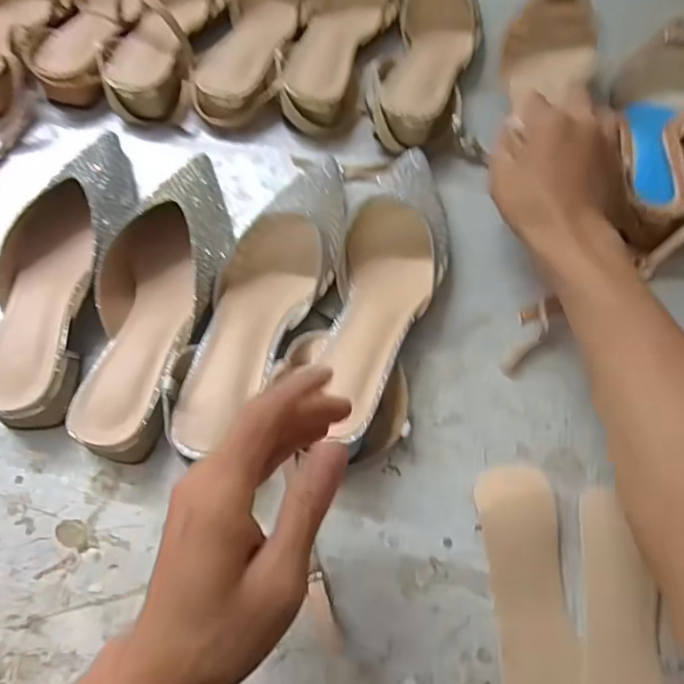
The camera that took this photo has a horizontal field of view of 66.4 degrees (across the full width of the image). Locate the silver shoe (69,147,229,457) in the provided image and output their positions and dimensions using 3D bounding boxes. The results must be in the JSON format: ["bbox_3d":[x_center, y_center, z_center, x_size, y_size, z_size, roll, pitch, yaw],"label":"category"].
[{"bbox_3d":[-0.135,-0.040,0.393,0.081,0.046,0.254,5,66,2],"label":"silver shoe"}]

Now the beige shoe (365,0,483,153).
[{"bbox_3d":[0.087,-0.286,0.503,0.083,0.043,0.255,15,67,7],"label":"beige shoe"}]

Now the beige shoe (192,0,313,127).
[{"bbox_3d":[-0.078,-0.320,0.522,0.085,0.041,0.258,10,66,4],"label":"beige shoe"}]

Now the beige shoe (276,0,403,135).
[{"bbox_3d":[-0.001,-0.304,0.512,0.094,0.044,0.234,24,68,10],"label":"beige shoe"}]

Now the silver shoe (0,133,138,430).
[{"bbox_3d":[-0.216,-0.063,0.405,0.084,0.048,0.255,7,66,3],"label":"silver shoe"}]

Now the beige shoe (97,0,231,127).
[{"bbox_3d":[-0.163,-0.326,0.516,0.093,0.055,0.248,10,67,5],"label":"beige shoe"}]

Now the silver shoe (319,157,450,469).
[{"bbox_3d":[0.032,-0.037,0.395,0.084,0.043,0.257,10,67,5],"label":"silver shoe"}]

